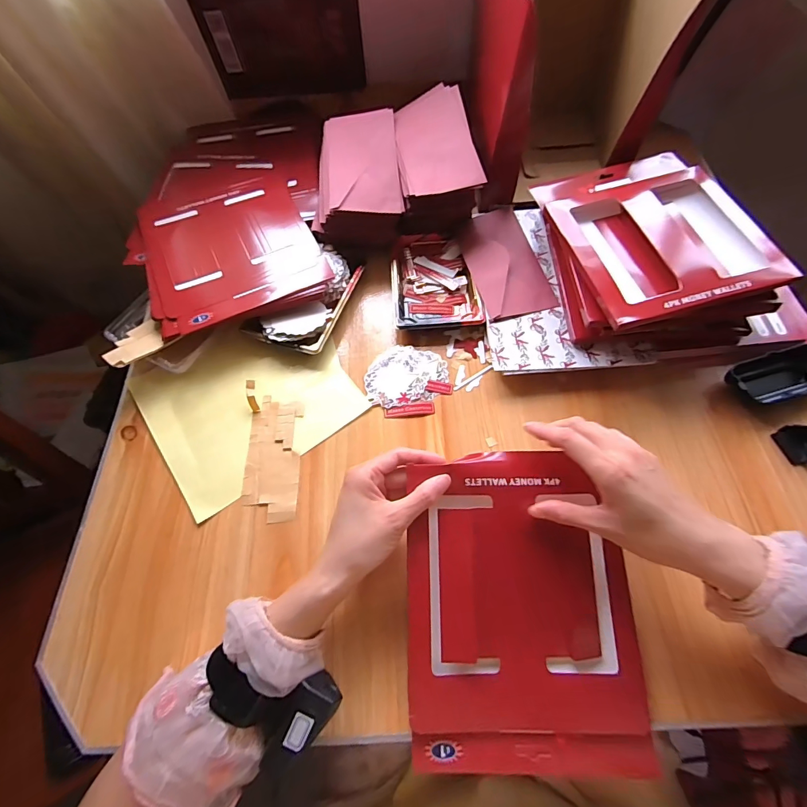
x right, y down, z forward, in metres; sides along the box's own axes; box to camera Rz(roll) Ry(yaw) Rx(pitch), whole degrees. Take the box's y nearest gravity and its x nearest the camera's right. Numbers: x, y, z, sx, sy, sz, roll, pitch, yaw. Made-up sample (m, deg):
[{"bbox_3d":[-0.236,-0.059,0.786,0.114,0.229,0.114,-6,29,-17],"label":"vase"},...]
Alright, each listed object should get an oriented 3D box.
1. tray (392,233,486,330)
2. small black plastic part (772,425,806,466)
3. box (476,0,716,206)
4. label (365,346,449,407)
[{"bbox_3d":[0.040,-0.166,0.533,0.107,0.020,0.153,-4,64,1],"label":"tray"},{"bbox_3d":[0.416,0.040,0.415,0.036,0.020,0.037,-25,65,-9],"label":"small black plastic part"},{"bbox_3d":[0.215,-0.461,0.551,0.213,0.248,0.297,2,64,4],"label":"box"},{"bbox_3d":[0.003,-0.037,0.483,0.098,0.004,0.080,-12,64,-3],"label":"label"}]

